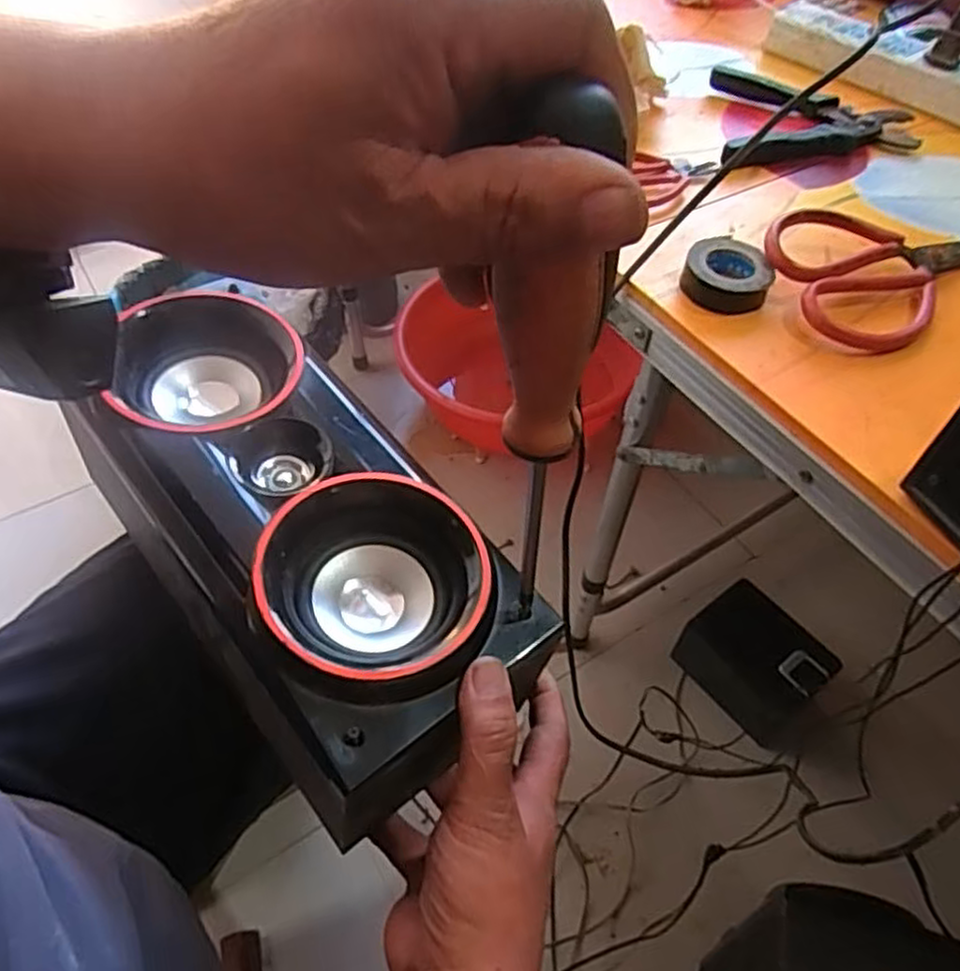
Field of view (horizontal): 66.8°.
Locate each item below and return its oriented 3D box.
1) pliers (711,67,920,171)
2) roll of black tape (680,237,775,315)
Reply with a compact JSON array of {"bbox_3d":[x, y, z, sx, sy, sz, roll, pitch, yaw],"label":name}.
[{"bbox_3d":[0.266,-0.291,0.578,0.150,0.021,0.124,4,52,4],"label":"pliers"},{"bbox_3d":[0.156,-0.133,0.455,0.051,0.022,0.052,0,51,0],"label":"roll of black tape"}]

